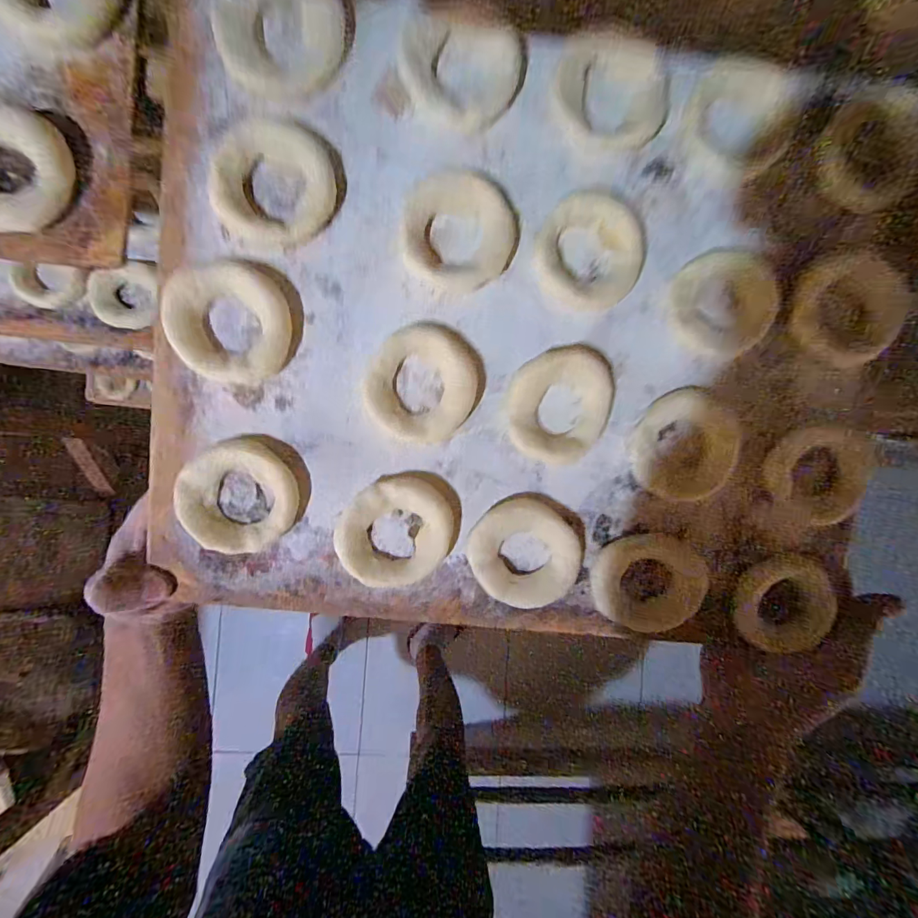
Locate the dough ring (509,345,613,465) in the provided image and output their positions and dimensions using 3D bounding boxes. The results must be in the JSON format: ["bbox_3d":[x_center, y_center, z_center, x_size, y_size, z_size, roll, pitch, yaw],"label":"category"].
[{"bbox_3d":[0.059,-0.032,0.246,0.056,0.010,0.066,6,90,-8],"label":"dough ring"}]

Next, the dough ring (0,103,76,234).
[{"bbox_3d":[-0.226,-0.148,0.214,0.055,0.010,0.062,-1,91,-8],"label":"dough ring"}]

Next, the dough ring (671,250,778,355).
[{"bbox_3d":[0.151,-0.088,0.242,0.058,0.011,0.056,0,91,-8],"label":"dough ring"}]

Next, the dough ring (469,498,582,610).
[{"bbox_3d":[0.040,0.057,0.250,0.060,0.012,0.069,-29,95,-7],"label":"dough ring"}]

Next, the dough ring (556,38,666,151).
[{"bbox_3d":[0.084,-0.200,0.232,0.058,0.009,0.053,0,91,-8],"label":"dough ring"}]

